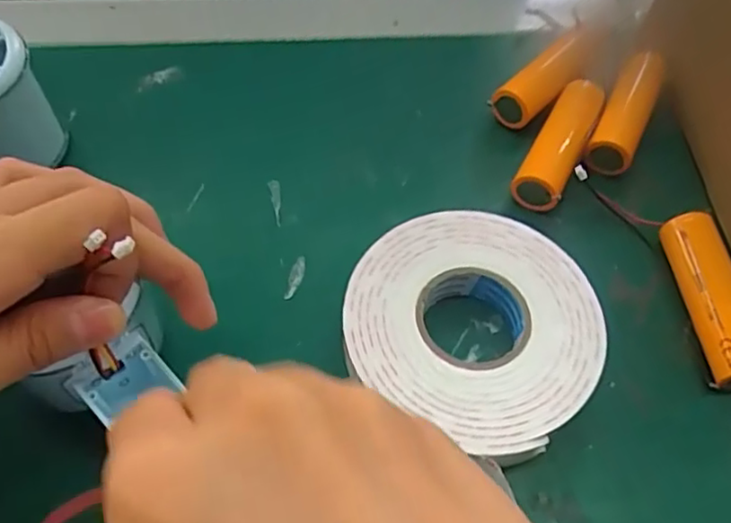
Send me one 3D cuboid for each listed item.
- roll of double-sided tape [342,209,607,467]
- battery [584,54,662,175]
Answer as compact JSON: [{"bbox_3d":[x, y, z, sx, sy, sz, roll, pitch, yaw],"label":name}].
[{"bbox_3d":[0.043,0.024,0.250,0.092,0.018,0.094,1,57,-2],"label":"roll of double-sided tape"},{"bbox_3d":[0.127,-0.072,0.309,0.020,0.019,0.070,24,59,12],"label":"battery"}]

